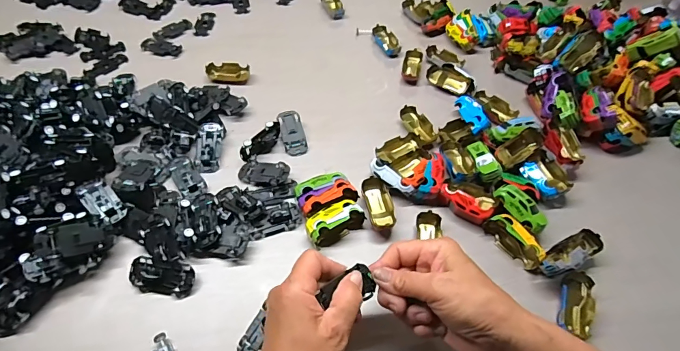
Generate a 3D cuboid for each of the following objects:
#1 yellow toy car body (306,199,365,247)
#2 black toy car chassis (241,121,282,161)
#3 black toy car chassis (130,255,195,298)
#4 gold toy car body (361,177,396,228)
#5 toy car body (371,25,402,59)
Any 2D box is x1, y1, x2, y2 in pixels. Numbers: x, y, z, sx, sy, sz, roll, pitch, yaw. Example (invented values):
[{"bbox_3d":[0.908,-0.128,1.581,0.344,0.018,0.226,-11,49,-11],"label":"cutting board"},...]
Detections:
[{"bbox_3d":[-0.006,0.050,0.435,0.065,0.028,0.032,-26,58,-20],"label":"yellow toy car body"},{"bbox_3d":[-0.099,-0.046,0.500,0.017,0.027,0.067,30,58,19],"label":"black toy car chassis"},{"bbox_3d":[-0.180,0.102,0.399,0.063,0.020,0.032,7,53,3],"label":"black toy car chassis"},{"bbox_3d":[0.045,0.033,0.451,0.031,0.018,0.069,-7,53,-8],"label":"gold toy car body"},{"bbox_3d":[0.079,-0.224,0.649,0.031,0.016,0.066,-15,55,-13],"label":"toy car body"}]

